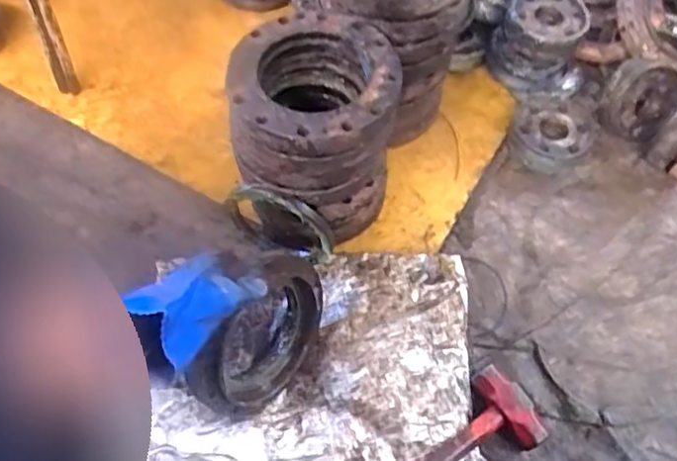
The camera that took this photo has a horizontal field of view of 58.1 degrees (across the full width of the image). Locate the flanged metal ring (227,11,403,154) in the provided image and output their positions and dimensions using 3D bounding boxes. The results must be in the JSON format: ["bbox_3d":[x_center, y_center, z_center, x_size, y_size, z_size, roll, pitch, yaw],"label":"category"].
[{"bbox_3d":[-0.028,-0.180,0.712,0.194,0.038,0.196,1,60,-1],"label":"flanged metal ring"}]

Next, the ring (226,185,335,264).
[{"bbox_3d":[-0.079,-0.009,0.816,0.145,0.146,0.032,15,61,9],"label":"ring"}]

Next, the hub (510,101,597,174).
[{"bbox_3d":[0.341,-0.150,0.958,0.138,0.045,0.120,-3,60,-1],"label":"hub"}]

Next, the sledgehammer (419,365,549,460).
[{"bbox_3d":[0.094,0.285,0.727,0.314,0.041,0.101,-28,63,-15],"label":"sledgehammer"}]

